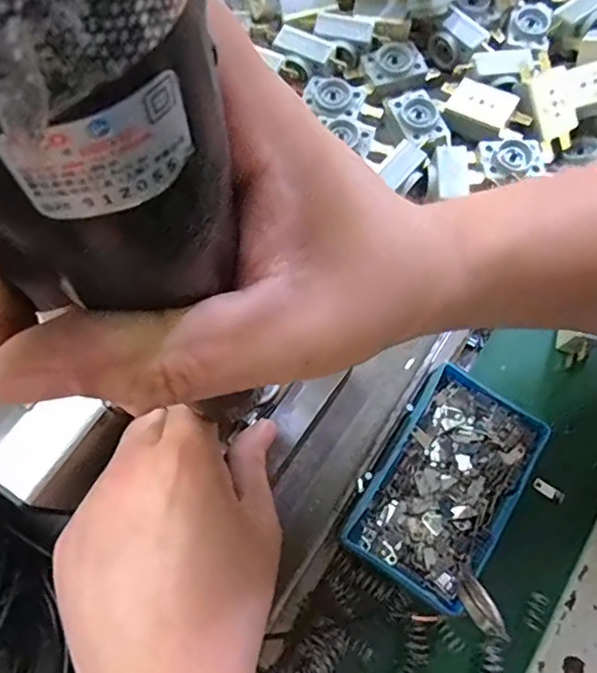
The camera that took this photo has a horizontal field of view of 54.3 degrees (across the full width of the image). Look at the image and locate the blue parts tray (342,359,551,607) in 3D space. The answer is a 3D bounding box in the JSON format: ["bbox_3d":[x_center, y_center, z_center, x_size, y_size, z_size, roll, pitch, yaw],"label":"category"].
[{"bbox_3d":[0.081,0.080,0.320,0.068,0.023,0.115,32,73,9],"label":"blue parts tray"}]

